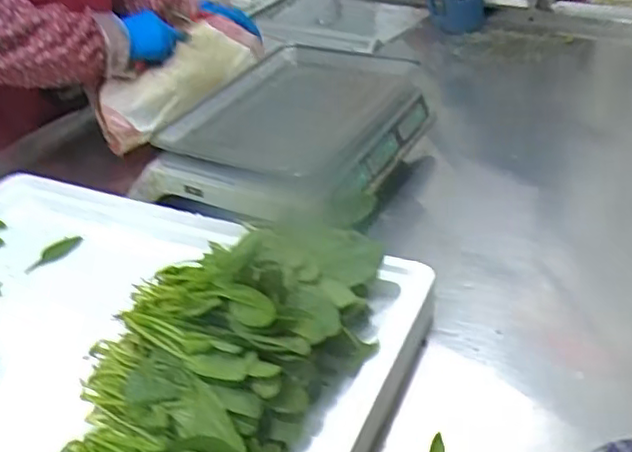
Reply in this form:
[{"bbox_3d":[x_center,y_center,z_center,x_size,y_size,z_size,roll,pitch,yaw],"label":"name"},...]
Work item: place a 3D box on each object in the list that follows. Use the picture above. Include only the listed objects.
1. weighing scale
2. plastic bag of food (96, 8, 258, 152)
[{"bbox_3d":[-0.028,-0.120,0.824,0.249,0.091,0.320,18,42,30],"label":"weighing scale"},{"bbox_3d":[-0.205,-0.227,0.992,0.095,0.074,0.309,17,42,29],"label":"plastic bag of food"}]

